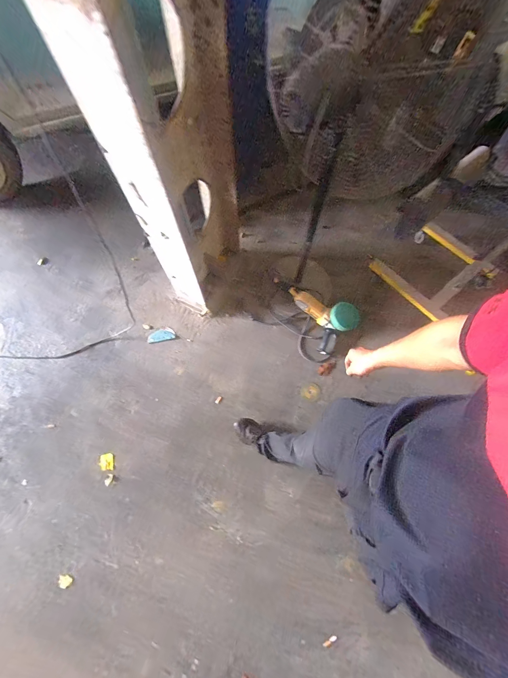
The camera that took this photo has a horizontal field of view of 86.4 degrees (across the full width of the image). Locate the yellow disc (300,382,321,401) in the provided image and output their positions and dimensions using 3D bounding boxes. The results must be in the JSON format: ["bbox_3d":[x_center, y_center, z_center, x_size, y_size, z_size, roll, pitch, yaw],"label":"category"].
[{"bbox_3d":[0.294,0.275,1.412,0.095,0.015,0.092,-1,69,2],"label":"yellow disc"}]

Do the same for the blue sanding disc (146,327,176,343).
[{"bbox_3d":[-0.522,-0.021,1.513,0.152,0.006,0.070,-15,70,-4],"label":"blue sanding disc"}]

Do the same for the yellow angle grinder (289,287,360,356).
[{"bbox_3d":[0.356,-0.148,1.461,0.264,0.131,0.372,-43,74,-13],"label":"yellow angle grinder"}]

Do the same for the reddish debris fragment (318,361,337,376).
[{"bbox_3d":[0.392,0.155,1.445,0.105,0.025,0.061,-31,72,-9],"label":"reddish debris fragment"}]

